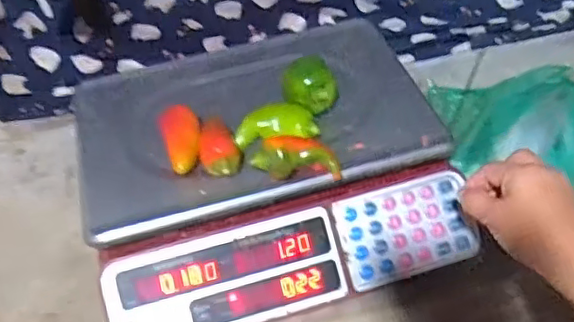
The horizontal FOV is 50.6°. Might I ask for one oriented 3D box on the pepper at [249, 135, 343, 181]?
[{"bbox_3d":[0.010,-0.003,0.533,0.078,0.029,0.026,2,46,-13],"label":"pepper"}]

